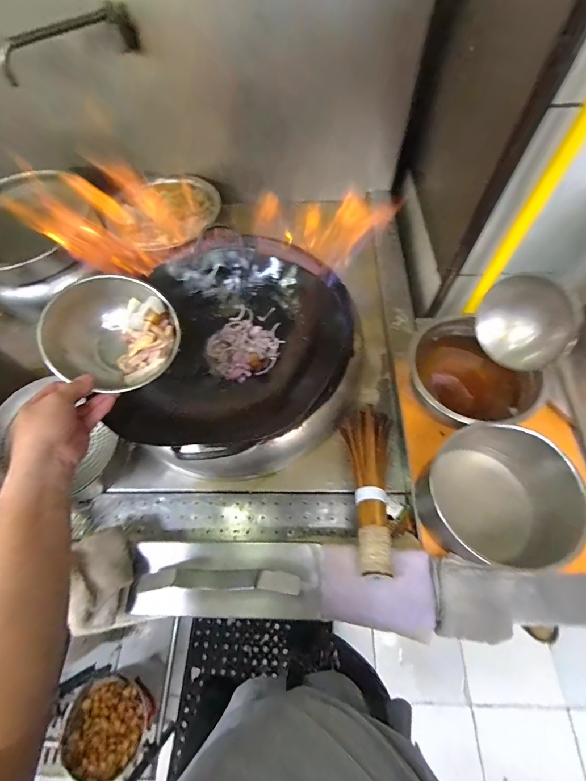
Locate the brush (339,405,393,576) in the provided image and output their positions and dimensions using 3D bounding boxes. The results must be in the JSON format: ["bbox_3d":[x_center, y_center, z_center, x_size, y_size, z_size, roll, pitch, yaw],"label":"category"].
[{"bbox_3d":[0.125,0.160,0.544,0.082,0.084,0.258,4,46,5],"label":"brush"}]

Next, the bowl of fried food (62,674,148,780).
[{"bbox_3d":[-0.469,0.844,0.823,0.186,0.060,0.170,-1,63,2],"label":"bowl of fried food"}]

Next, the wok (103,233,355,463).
[{"bbox_3d":[-0.079,-0.110,0.607,0.363,0.102,0.390,5,63,6],"label":"wok"}]

